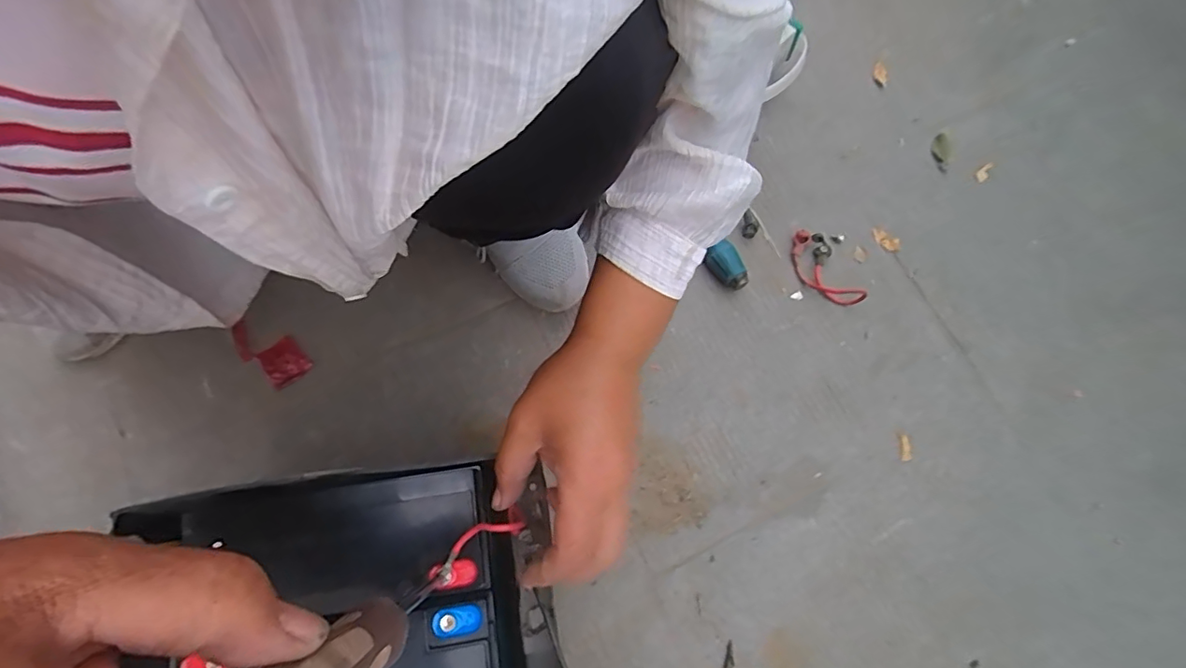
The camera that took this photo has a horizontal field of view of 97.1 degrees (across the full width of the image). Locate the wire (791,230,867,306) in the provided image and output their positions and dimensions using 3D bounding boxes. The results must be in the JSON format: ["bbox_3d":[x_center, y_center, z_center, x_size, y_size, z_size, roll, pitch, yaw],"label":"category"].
[{"bbox_3d":[0.269,-0.078,0.617,0.051,0.019,0.106,-18,73,-7],"label":"wire"}]

